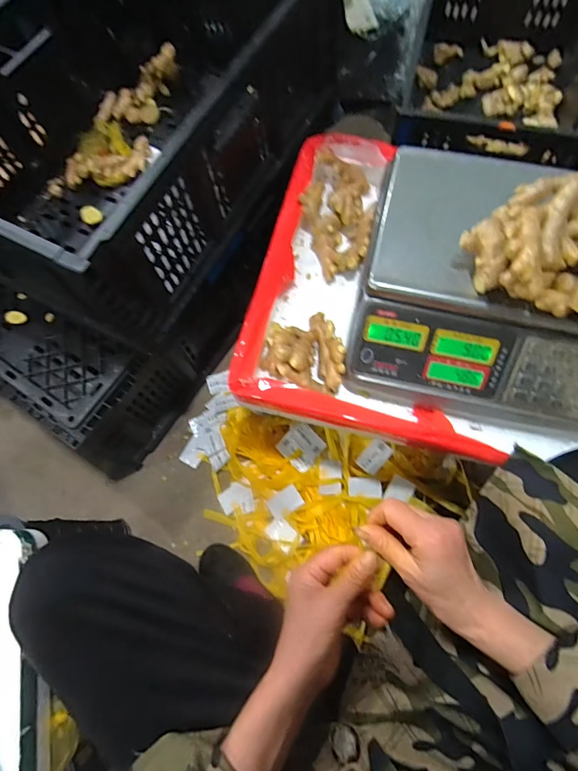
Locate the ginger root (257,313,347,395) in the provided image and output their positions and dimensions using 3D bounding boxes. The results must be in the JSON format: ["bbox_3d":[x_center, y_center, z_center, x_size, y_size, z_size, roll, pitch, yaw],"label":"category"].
[{"bbox_3d":[0.016,-0.045,0.527,0.109,0.061,0.113,-1,71,2],"label":"ginger root"}]

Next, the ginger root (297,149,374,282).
[{"bbox_3d":[0.074,-0.261,0.614,0.104,0.052,0.210,-1,71,2],"label":"ginger root"}]

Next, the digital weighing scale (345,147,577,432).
[{"bbox_3d":[0.259,-0.131,0.500,0.325,0.130,0.319,11,72,7],"label":"digital weighing scale"}]

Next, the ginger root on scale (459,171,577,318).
[{"bbox_3d":[0.299,-0.147,0.416,0.202,0.064,0.149,26,74,11],"label":"ginger root on scale"}]

